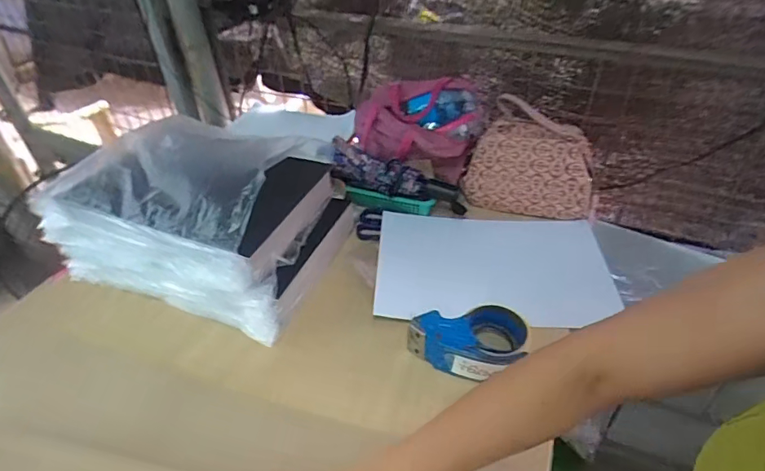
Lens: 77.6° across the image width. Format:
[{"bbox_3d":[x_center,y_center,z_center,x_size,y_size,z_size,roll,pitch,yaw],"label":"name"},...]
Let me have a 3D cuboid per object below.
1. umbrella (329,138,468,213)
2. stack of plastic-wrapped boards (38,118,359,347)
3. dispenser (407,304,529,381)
[{"bbox_3d":[0.031,-0.101,0.875,0.266,0.064,0.047,19,42,-1],"label":"umbrella"},{"bbox_3d":[-0.297,-0.064,0.804,0.442,0.168,0.334,14,43,18],"label":"stack of plastic-wrapped boards"},{"bbox_3d":[0.117,0.138,0.654,0.151,0.051,0.104,11,42,14],"label":"dispenser"}]

